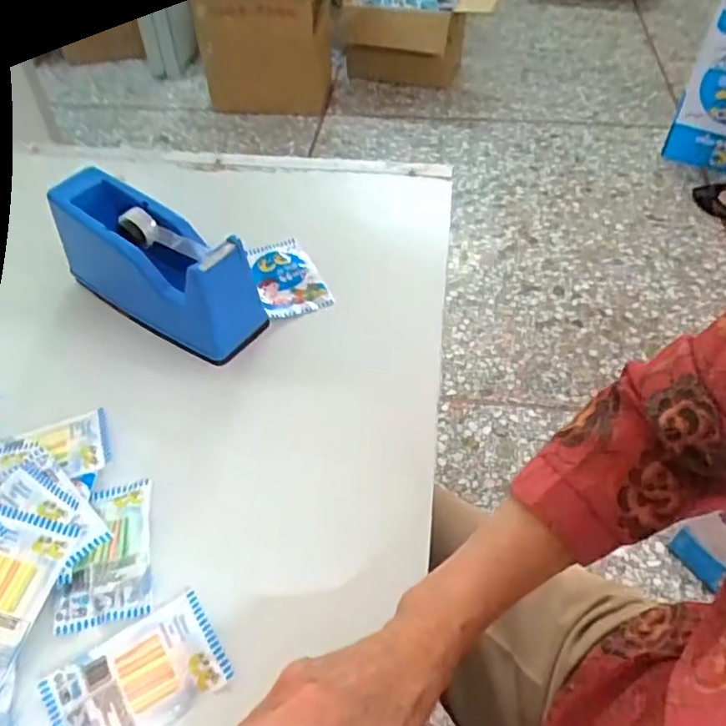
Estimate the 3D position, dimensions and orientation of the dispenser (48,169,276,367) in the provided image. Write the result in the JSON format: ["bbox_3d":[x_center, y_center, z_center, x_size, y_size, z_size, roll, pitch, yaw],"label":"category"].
[{"bbox_3d":[-0.191,-0.090,0.572,0.201,0.104,0.070,26,54,22],"label":"dispenser"}]

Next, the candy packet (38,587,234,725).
[{"bbox_3d":[-0.141,0.195,0.389,0.103,0.005,0.065,-27,53,-20],"label":"candy packet"}]

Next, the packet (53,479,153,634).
[{"bbox_3d":[-0.177,0.129,0.435,0.058,0.012,0.100,-9,49,-6],"label":"packet"}]

